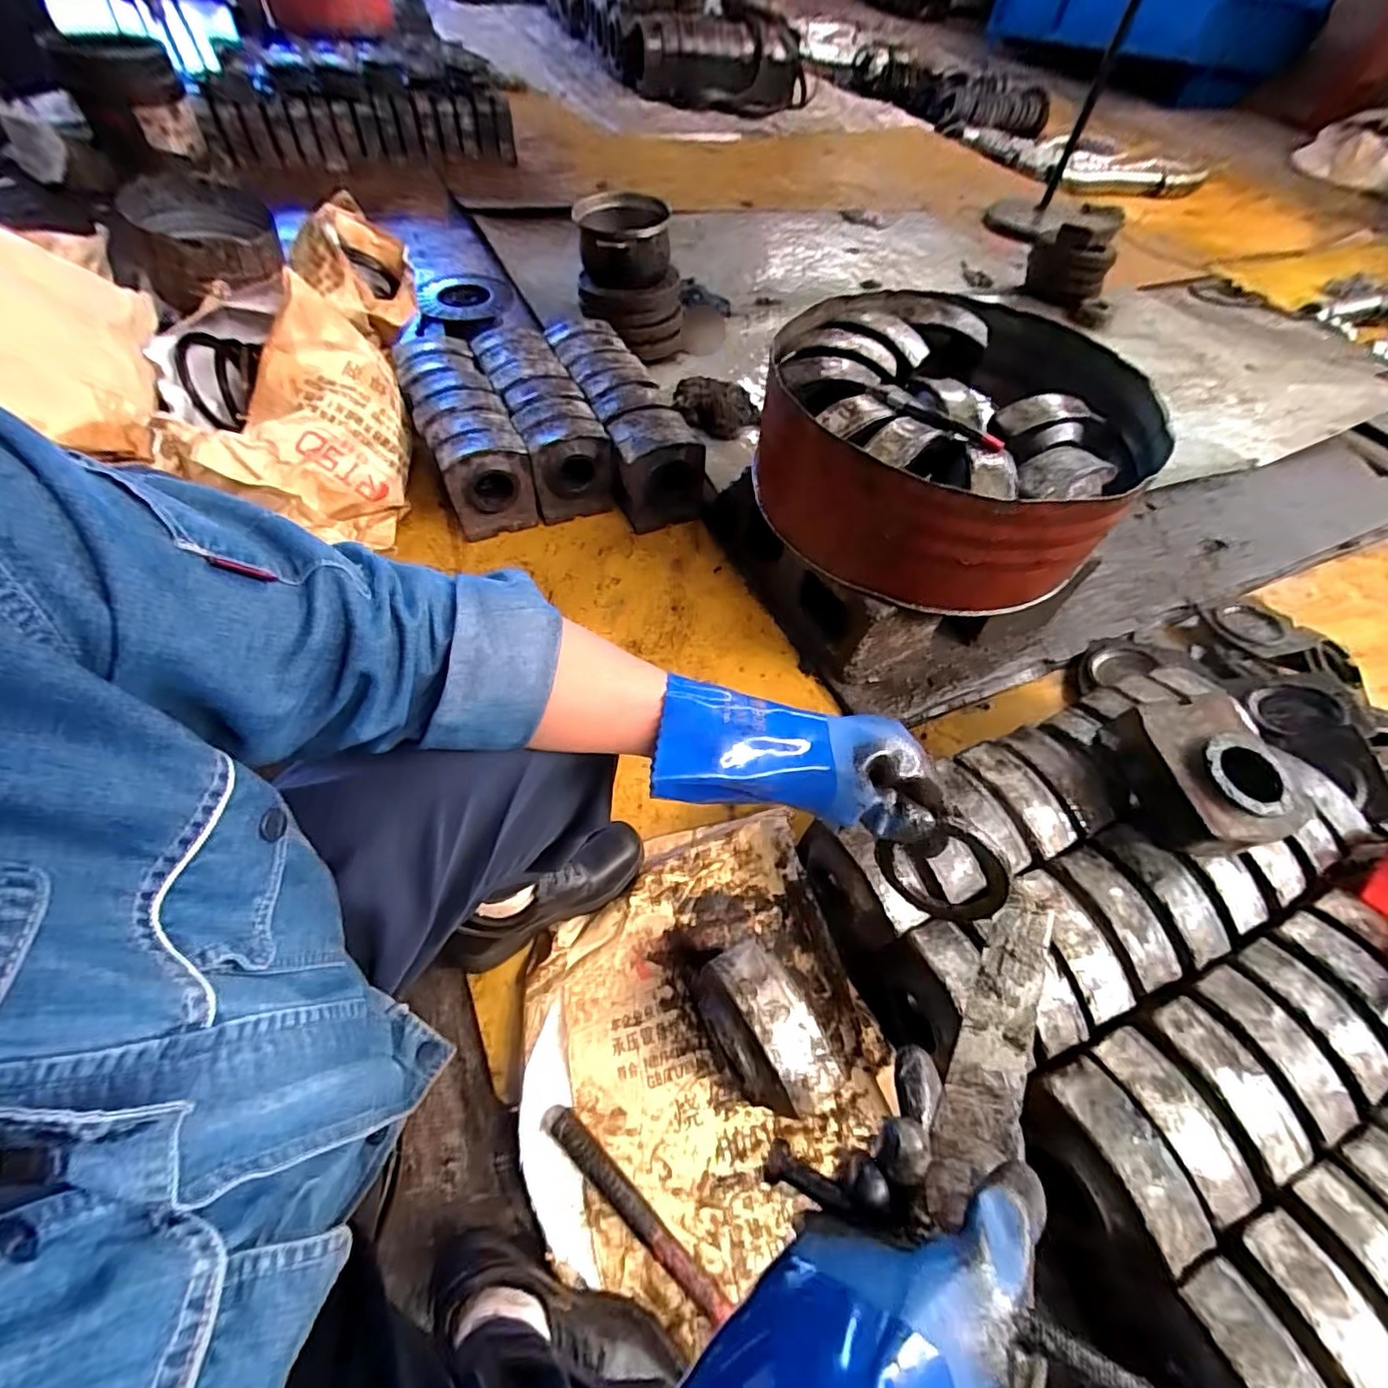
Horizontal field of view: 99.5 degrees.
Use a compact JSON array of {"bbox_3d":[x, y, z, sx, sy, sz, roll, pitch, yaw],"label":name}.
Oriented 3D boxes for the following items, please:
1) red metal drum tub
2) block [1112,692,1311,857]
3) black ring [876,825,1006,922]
[{"bbox_3d":[0.389,-0.394,0.945,0.544,0.213,0.551,3,55,-4],"label":"red metal drum tub"},{"bbox_3d":[0.629,0.104,0.733,0.144,0.103,0.184,-2,56,-7],"label":"block"},{"bbox_3d":[0.181,0.129,0.421,0.072,0.081,0.018,49,37,-6],"label":"black ring"}]

